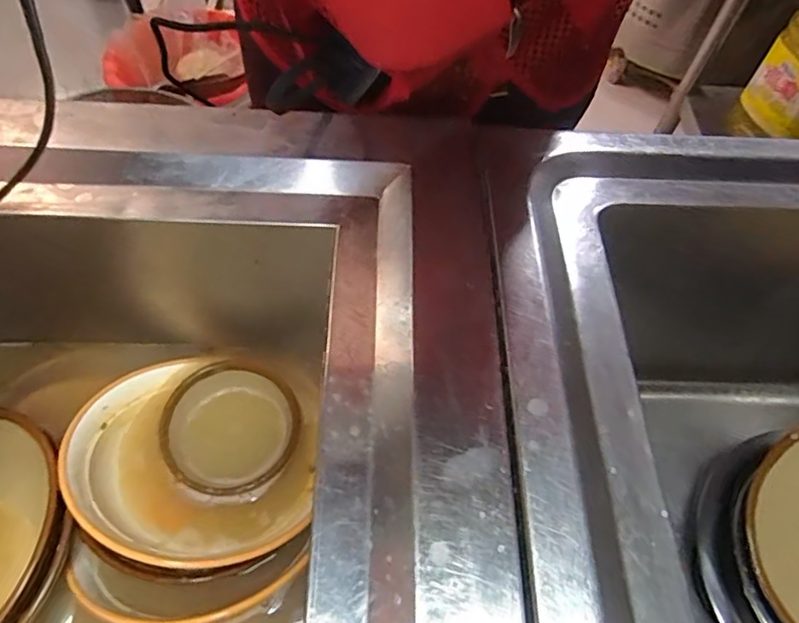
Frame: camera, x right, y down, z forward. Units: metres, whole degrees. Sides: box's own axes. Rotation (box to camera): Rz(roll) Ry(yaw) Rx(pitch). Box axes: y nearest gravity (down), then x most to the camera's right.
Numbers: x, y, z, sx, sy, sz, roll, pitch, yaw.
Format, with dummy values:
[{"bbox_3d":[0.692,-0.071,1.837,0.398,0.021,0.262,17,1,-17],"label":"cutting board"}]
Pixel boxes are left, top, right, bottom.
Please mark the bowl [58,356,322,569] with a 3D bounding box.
[{"bbox_3d":[-0.165,0.111,0.483,0.182,0.058,0.171,1,57,-2],"label":"bowl"}]

